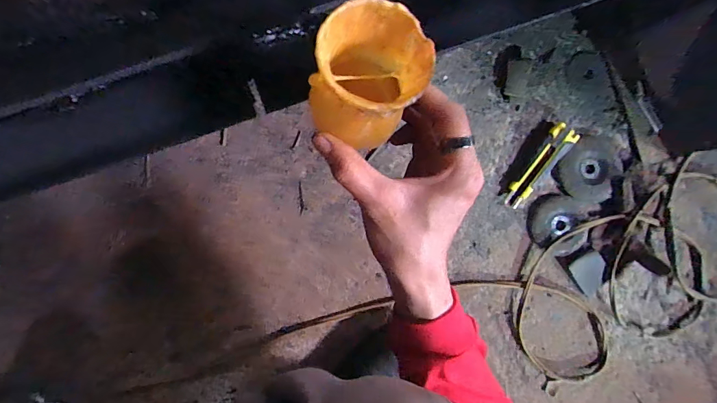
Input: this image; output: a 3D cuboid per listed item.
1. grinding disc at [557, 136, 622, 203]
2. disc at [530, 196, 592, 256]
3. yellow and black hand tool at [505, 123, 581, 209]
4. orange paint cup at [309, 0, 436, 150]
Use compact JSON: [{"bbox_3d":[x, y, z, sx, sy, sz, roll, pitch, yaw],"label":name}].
[{"bbox_3d":[0.328,-0.048,0.570,0.080,0.012,0.092,20,89,-8],"label":"grinding disc"},{"bbox_3d":[0.289,0.033,0.570,0.088,0.013,0.076,31,88,-7],"label":"disc"},{"bbox_3d":[0.259,-0.050,0.568,0.037,0.022,0.136,39,87,-7],"label":"yellow and black hand tool"},{"bbox_3d":[0.005,-0.068,0.214,0.055,0.053,0.064,24,87,-7],"label":"orange paint cup"}]

